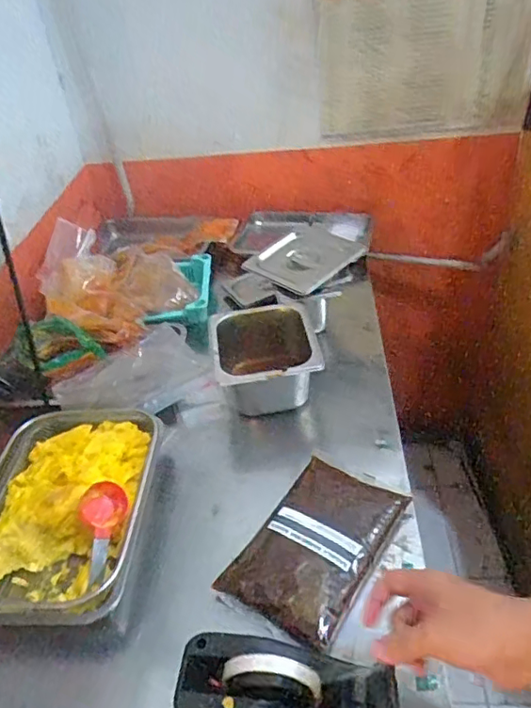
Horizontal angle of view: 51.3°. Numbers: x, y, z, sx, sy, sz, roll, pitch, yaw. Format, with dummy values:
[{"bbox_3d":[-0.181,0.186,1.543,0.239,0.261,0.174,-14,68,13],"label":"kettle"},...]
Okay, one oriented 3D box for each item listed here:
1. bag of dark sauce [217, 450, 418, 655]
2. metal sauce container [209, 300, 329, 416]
[{"bbox_3d":[0.062,0.219,0.659,0.137,0.022,0.214,19,45,29],"label":"bag of dark sauce"},{"bbox_3d":[0.003,0.016,0.876,0.163,0.106,0.177,-7,38,0],"label":"metal sauce container"}]

